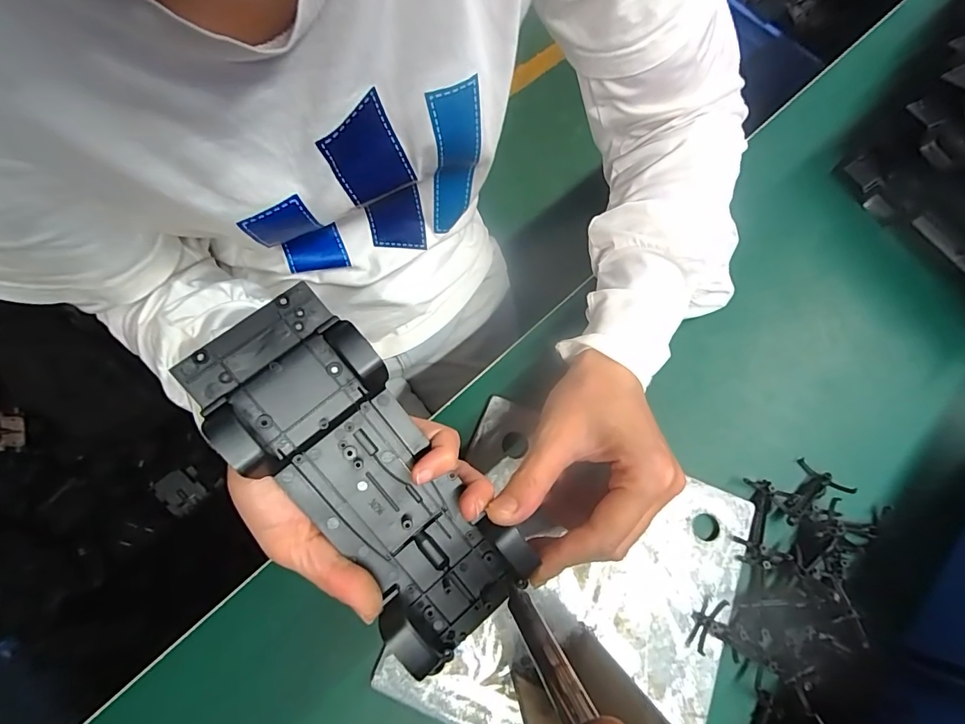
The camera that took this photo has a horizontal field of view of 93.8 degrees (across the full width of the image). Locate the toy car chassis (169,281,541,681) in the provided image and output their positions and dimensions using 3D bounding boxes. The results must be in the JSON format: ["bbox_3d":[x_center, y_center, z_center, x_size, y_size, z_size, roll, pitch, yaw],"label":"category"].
[{"bbox_3d":[-0.056,0.056,0.220,0.075,0.021,0.187,-37,97,-12],"label":"toy car chassis"}]

